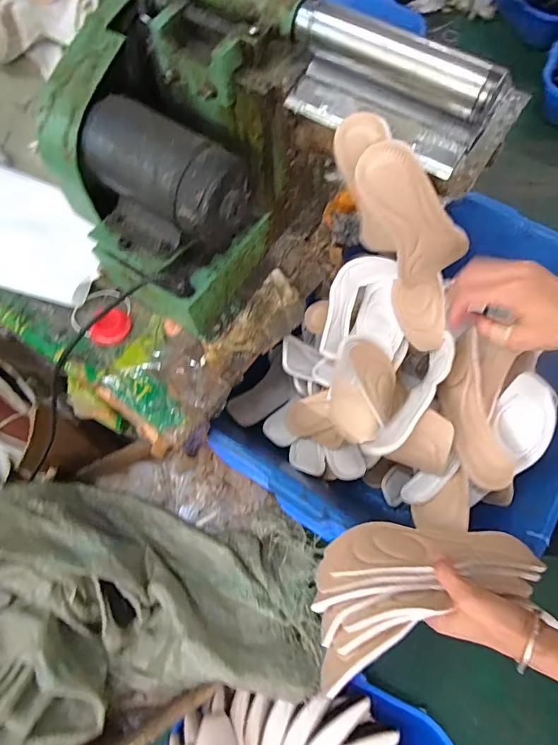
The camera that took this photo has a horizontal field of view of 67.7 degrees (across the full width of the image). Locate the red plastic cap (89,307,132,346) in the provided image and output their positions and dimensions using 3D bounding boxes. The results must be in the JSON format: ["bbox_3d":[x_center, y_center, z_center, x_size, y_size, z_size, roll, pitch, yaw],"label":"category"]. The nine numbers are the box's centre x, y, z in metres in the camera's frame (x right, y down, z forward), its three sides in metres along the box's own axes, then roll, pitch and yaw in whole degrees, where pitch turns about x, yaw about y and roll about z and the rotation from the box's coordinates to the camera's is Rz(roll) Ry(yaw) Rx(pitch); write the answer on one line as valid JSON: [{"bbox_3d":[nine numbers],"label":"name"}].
[{"bbox_3d":[-0.219,-0.059,0.535,0.048,0.016,0.048,-1,67,2],"label":"red plastic cap"}]

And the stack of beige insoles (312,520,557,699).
[{"bbox_3d":[0.147,0.202,0.421,0.244,0.064,0.115,-13,67,-12],"label":"stack of beige insoles"}]

